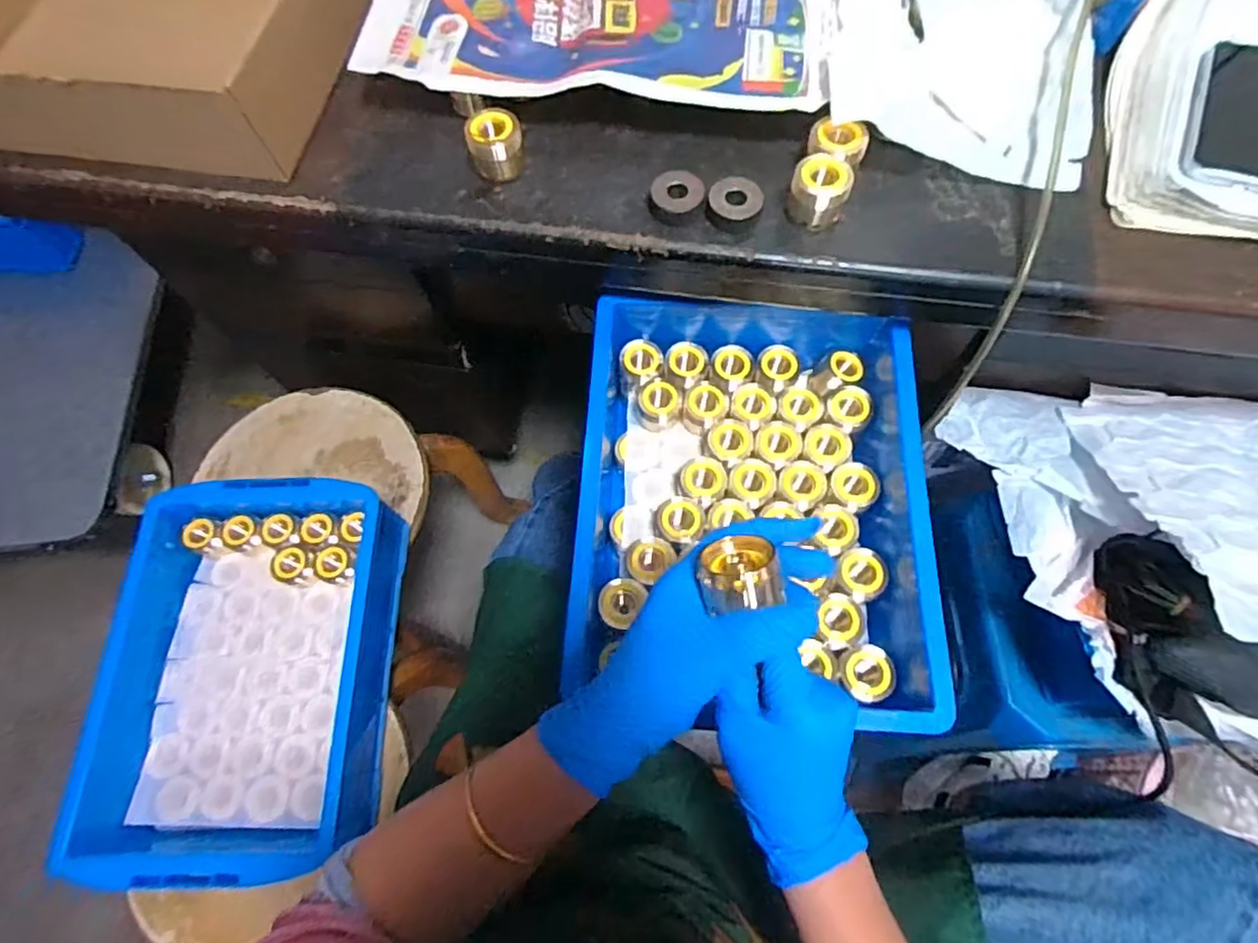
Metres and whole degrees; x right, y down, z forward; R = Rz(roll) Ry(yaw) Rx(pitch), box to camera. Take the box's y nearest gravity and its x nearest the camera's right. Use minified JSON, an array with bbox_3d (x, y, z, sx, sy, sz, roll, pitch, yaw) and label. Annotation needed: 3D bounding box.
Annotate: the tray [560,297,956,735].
[{"bbox_3d":[0.096,0.020,0.531,0.260,0.108,0.358,3,69,3],"label":"tray"}]

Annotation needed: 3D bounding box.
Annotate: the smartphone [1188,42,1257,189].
[{"bbox_3d":[0.475,-0.271,0.472,0.075,0.007,0.140,20,71,9],"label":"smartphone"}]

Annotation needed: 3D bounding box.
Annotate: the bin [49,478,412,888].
[{"bbox_3d":[-0.373,0.194,0.632,0.232,0.101,0.366,-2,69,1],"label":"bin"}]

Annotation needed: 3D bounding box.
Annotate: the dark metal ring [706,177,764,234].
[{"bbox_3d":[0.081,-0.203,0.471,0.040,0.014,0.037,-1,69,2],"label":"dark metal ring"}]

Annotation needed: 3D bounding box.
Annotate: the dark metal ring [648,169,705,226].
[{"bbox_3d":[0.037,-0.209,0.474,0.041,0.014,0.042,-1,69,2],"label":"dark metal ring"}]

